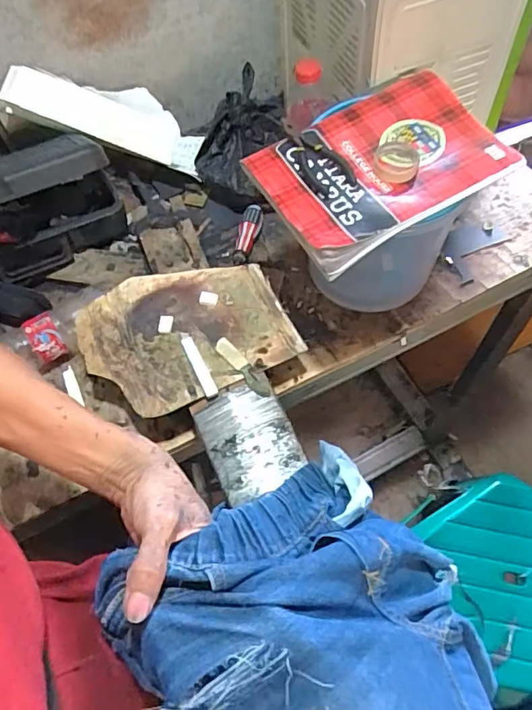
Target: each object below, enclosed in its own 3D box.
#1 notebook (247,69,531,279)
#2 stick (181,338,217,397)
[{"bbox_3d":[0.118,-0.204,0.551,0.246,0.035,0.175,-30,62,-13],"label":"notebook"},{"bbox_3d":[-0.077,0.013,0.599,0.014,0.008,0.082,-24,61,-10],"label":"stick"}]

